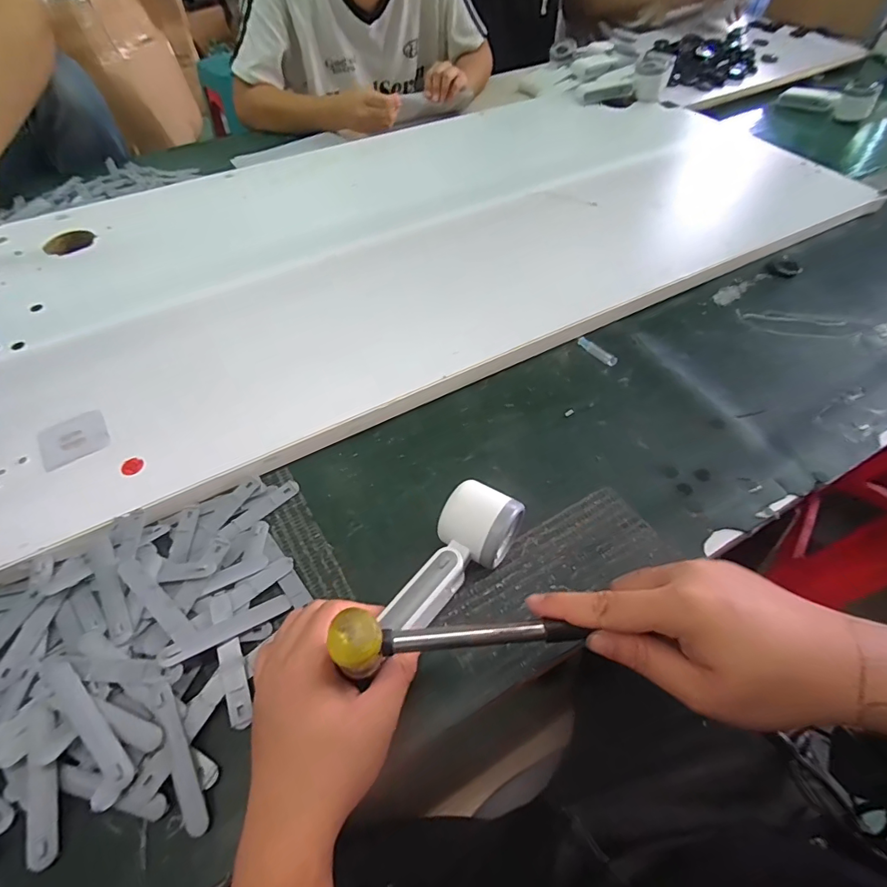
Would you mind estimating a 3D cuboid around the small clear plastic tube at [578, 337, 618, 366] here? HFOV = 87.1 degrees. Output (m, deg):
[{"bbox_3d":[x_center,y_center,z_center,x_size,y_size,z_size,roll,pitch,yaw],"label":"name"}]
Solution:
[{"bbox_3d":[0.177,-0.107,0.534,0.013,0.008,0.054,-32,60,-20],"label":"small clear plastic tube"}]

